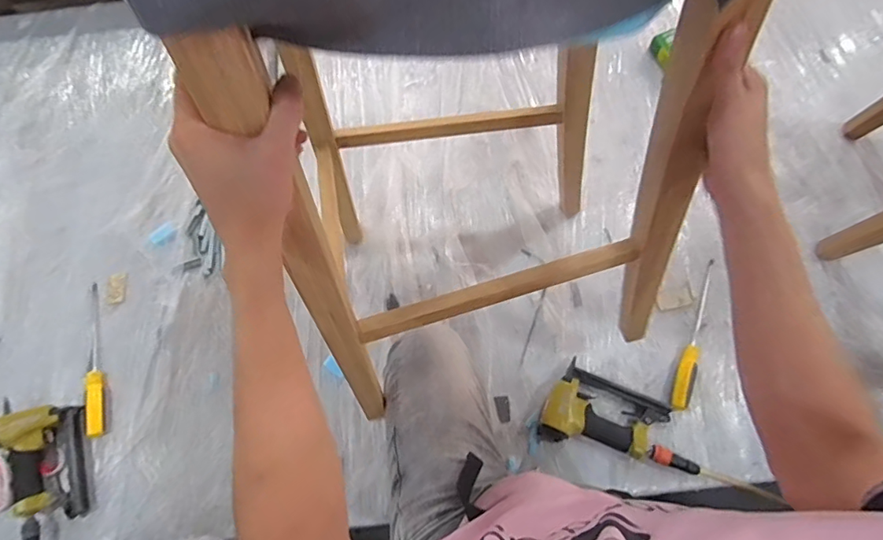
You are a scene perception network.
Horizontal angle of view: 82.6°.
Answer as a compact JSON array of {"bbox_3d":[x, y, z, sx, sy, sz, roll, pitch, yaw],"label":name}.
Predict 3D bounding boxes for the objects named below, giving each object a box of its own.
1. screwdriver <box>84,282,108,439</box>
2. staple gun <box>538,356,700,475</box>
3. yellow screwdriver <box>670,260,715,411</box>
[{"bbox_3d":[-0.642,0.159,0.924,0.033,0.028,0.291,-18,71,-4],"label":"screwdriver"},{"bbox_3d":[0.290,0.241,0.843,0.232,0.039,0.134,14,72,7],"label":"staple gun"},{"bbox_3d":[0.457,0.111,0.894,0.035,0.029,0.283,21,73,9],"label":"yellow screwdriver"}]

